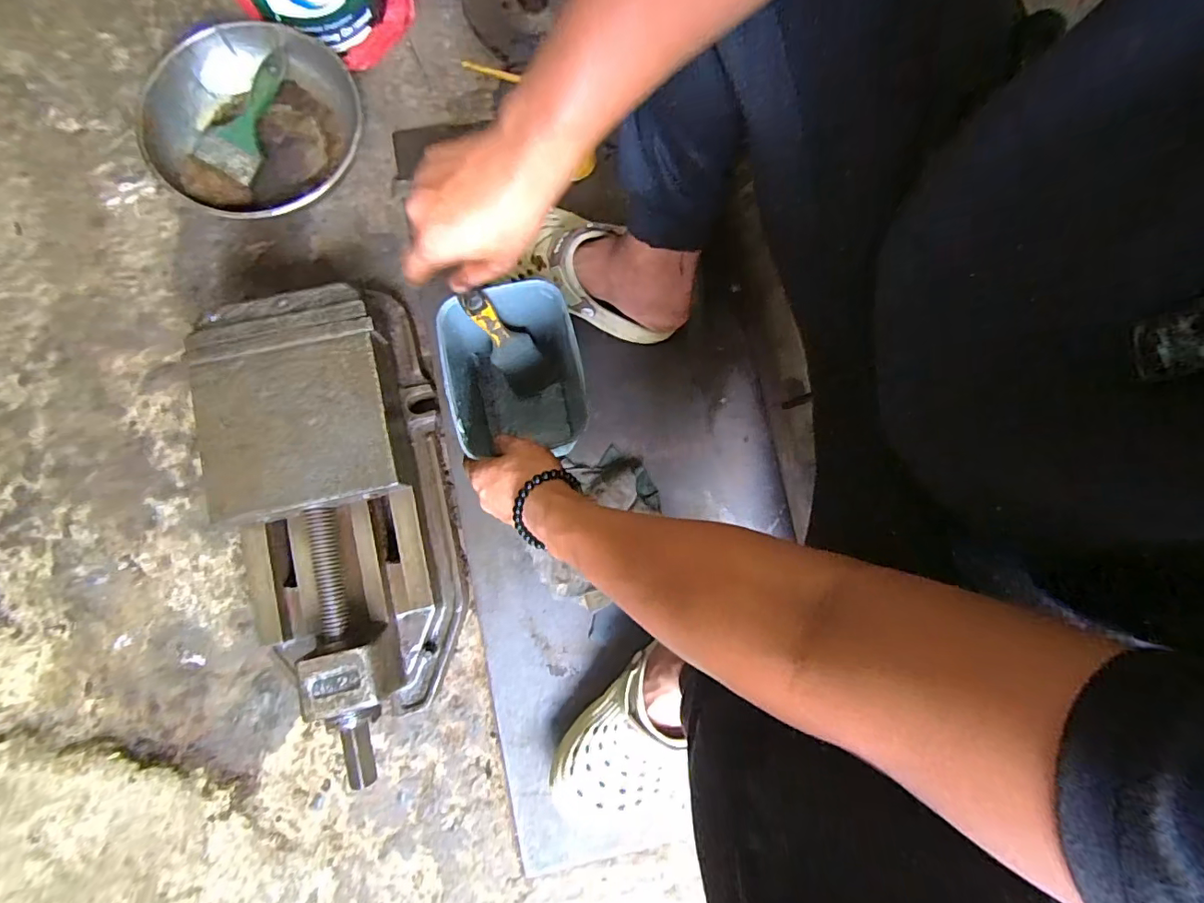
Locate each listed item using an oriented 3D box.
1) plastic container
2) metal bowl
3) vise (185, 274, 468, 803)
[{"bbox_3d":[-0.086,-0.068,0.555,0.125,0.172,0.147,-15,80,-3],"label":"plastic container"},{"bbox_3d":[-0.430,-0.395,0.640,0.236,0.058,0.243,0,80,0],"label":"metal bowl"},{"bbox_3d":[-0.277,0.065,0.556,0.204,0.133,0.504,-10,81,-4],"label":"vise"}]

